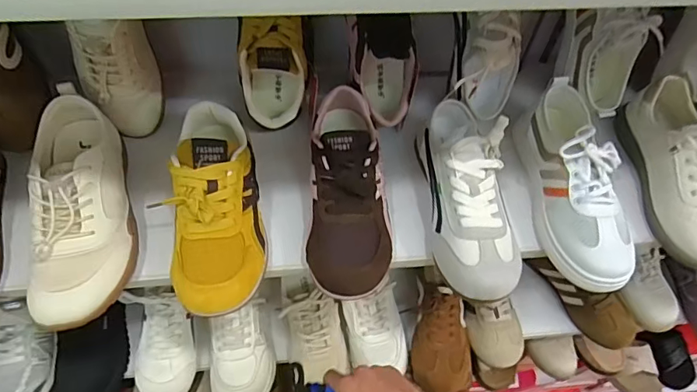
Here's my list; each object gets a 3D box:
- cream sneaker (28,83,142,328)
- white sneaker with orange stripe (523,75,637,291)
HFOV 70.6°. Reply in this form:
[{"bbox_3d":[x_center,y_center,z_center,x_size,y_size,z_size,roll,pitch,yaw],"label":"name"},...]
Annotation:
[{"bbox_3d":[-0.273,0.007,0.499,0.084,0.077,0.236,-11,57,-11],"label":"cream sneaker"},{"bbox_3d":[0.260,-0.027,0.554,0.079,0.098,0.248,-1,56,-4],"label":"white sneaker with orange stripe"}]

